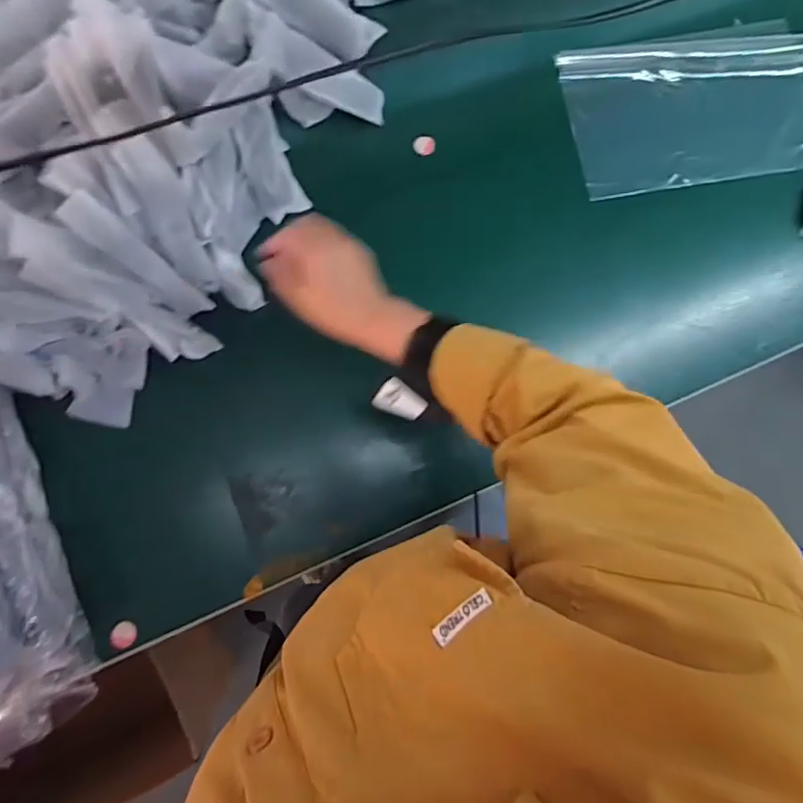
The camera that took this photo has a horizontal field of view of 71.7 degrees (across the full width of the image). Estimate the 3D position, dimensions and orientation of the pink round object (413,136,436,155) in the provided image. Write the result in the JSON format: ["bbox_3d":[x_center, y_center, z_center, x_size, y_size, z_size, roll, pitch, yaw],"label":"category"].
[{"bbox_3d":[0.029,-0.316,0.684,0.027,0.005,0.023,-1,84,-8],"label":"pink round object"}]

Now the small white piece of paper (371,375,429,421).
[{"bbox_3d":[0.000,-0.002,0.496,0.046,0.006,0.029,27,84,12],"label":"small white piece of paper"}]

